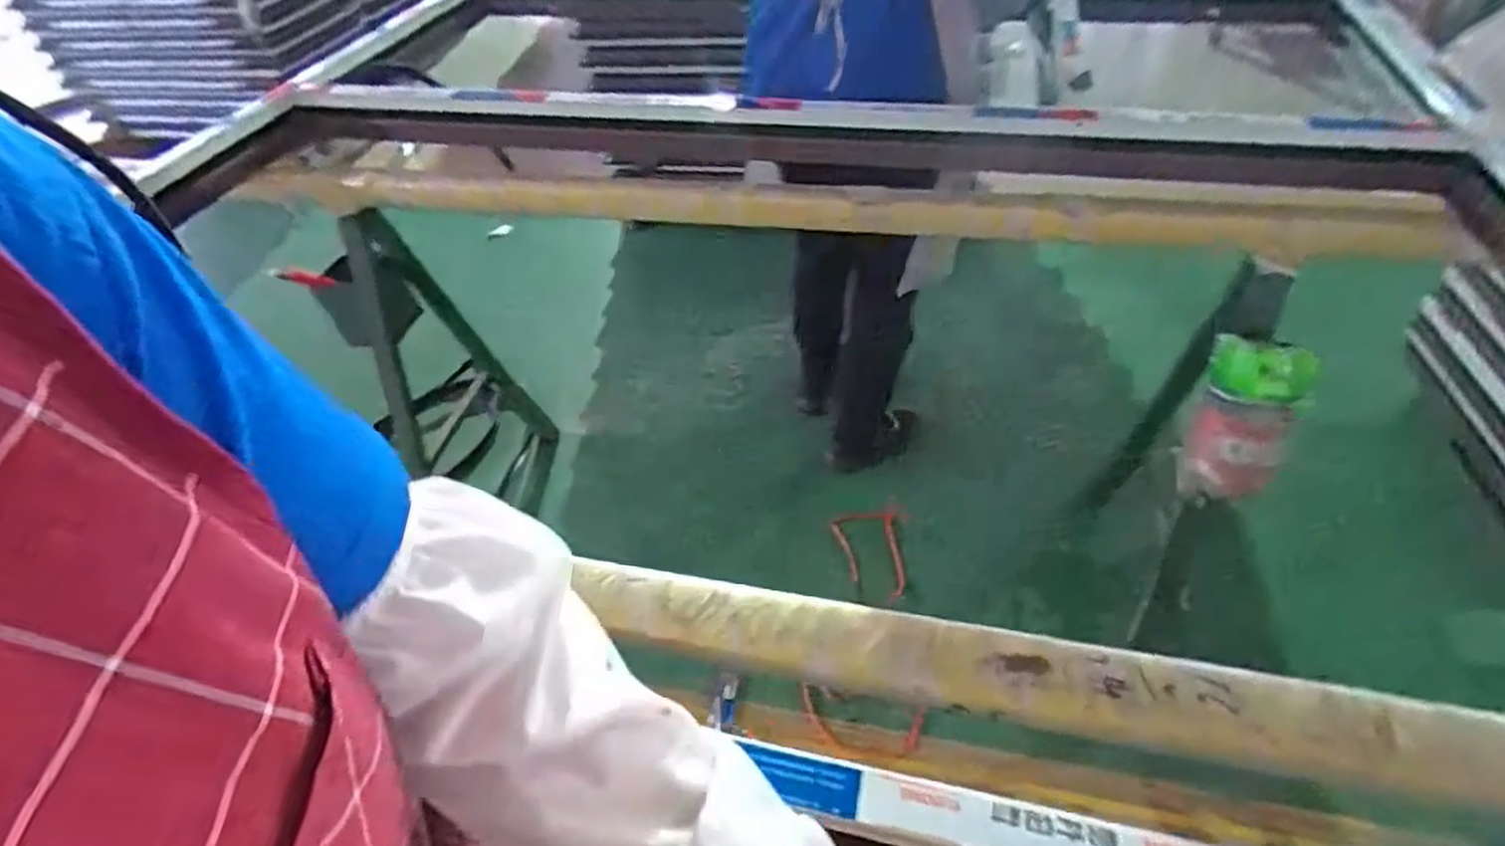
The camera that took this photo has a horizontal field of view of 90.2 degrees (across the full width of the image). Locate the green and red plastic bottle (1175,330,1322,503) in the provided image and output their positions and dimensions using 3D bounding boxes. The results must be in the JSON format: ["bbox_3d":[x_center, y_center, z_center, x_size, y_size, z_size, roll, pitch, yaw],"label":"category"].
[{"bbox_3d":[0.595,0.007,0.921,0.113,0.215,0.067,24,52,27],"label":"green and red plastic bottle"}]

